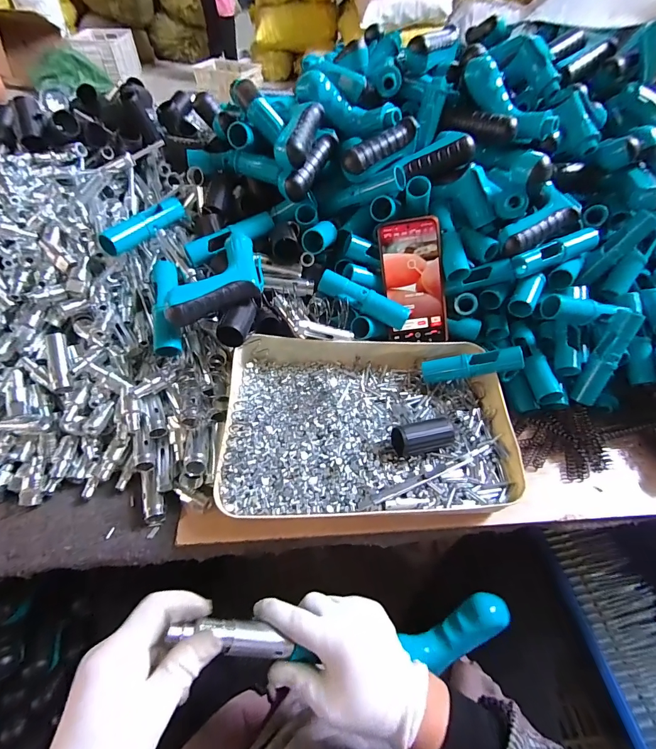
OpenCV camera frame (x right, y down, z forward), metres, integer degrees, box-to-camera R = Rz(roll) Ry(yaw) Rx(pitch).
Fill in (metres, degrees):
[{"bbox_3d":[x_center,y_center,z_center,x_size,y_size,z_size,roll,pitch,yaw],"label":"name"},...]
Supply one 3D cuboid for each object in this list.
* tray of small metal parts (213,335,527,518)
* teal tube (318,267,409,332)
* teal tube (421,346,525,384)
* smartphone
[{"bbox_3d":[0.047,0.049,0.443,0.329,0.055,0.234,-1,51,-3],"label":"tray of small metal parts"},{"bbox_3d":[0.046,-0.095,0.472,0.120,0.025,0.024,27,53,-1],"label":"teal tube"},{"bbox_3d":[0.182,-0.012,0.473,0.118,0.025,0.033,-10,47,22],"label":"teal tube"},{"bbox_3d":[0.113,-0.121,0.487,0.077,0.154,0.005,-7,10,6],"label":"smartphone"}]

